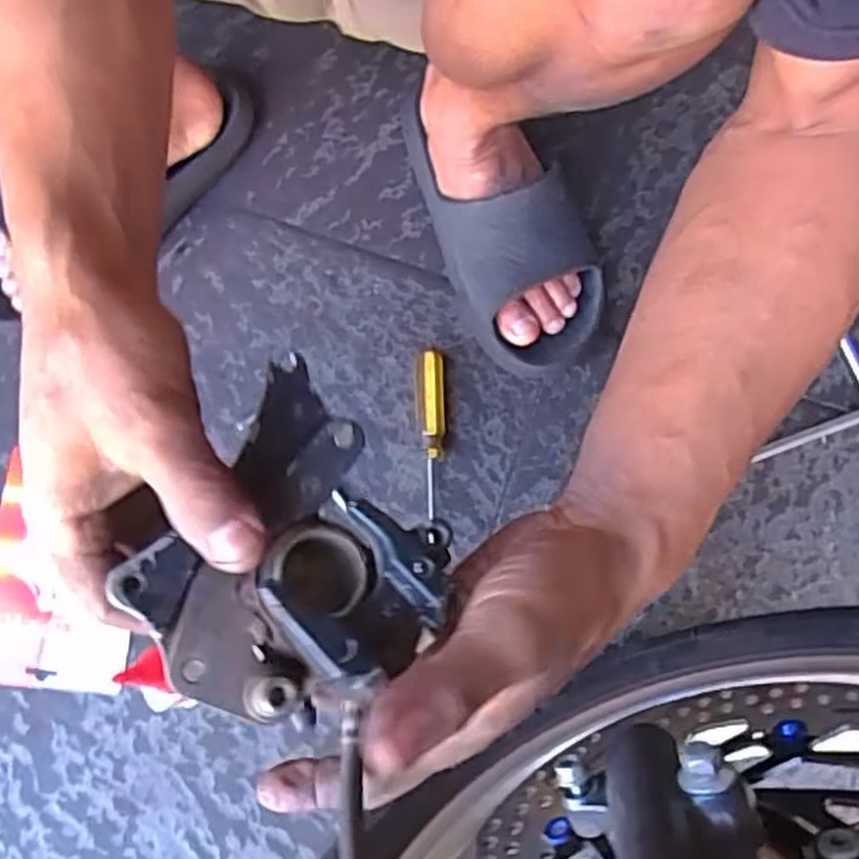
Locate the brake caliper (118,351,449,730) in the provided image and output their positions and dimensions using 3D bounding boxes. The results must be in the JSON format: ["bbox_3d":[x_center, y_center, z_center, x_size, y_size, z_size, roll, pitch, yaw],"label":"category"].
[{"bbox_3d":[-0.057,0.045,0.288,0.098,0.052,0.111,-38,81,-8],"label":"brake caliper"}]

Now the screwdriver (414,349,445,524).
[{"bbox_3d":[0.001,0.010,0.609,0.024,0.023,0.148,-1,74,-2],"label":"screwdriver"}]

